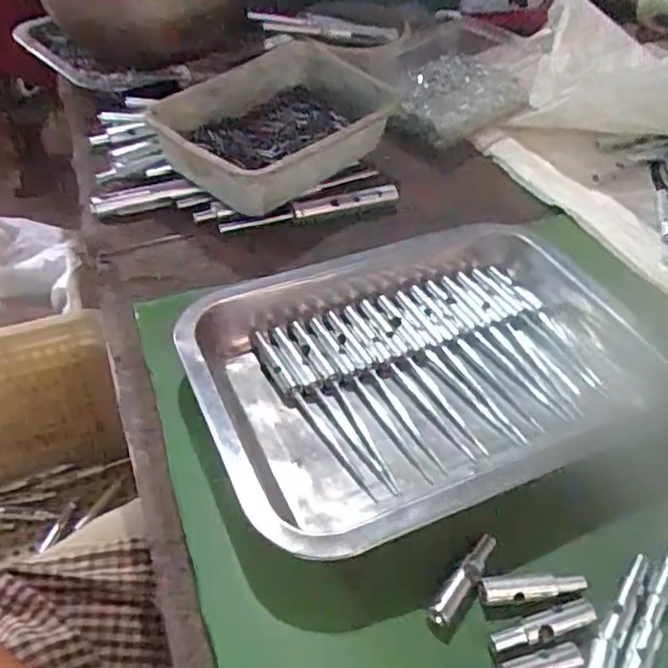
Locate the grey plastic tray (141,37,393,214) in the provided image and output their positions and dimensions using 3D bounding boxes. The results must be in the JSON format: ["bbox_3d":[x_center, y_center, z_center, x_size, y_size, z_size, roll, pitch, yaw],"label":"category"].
[{"bbox_3d":[-0.042,-0.167,0.541,0.128,0.055,0.186,34,56,27],"label":"grey plastic tray"}]

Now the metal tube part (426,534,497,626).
[{"bbox_3d":[0.063,0.117,0.317,0.010,0.011,0.052,32,55,26],"label":"metal tube part"}]

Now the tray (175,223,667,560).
[{"bbox_3d":[0.059,0.013,0.391,0.269,0.040,0.188,-18,50,-16],"label":"tray"}]

